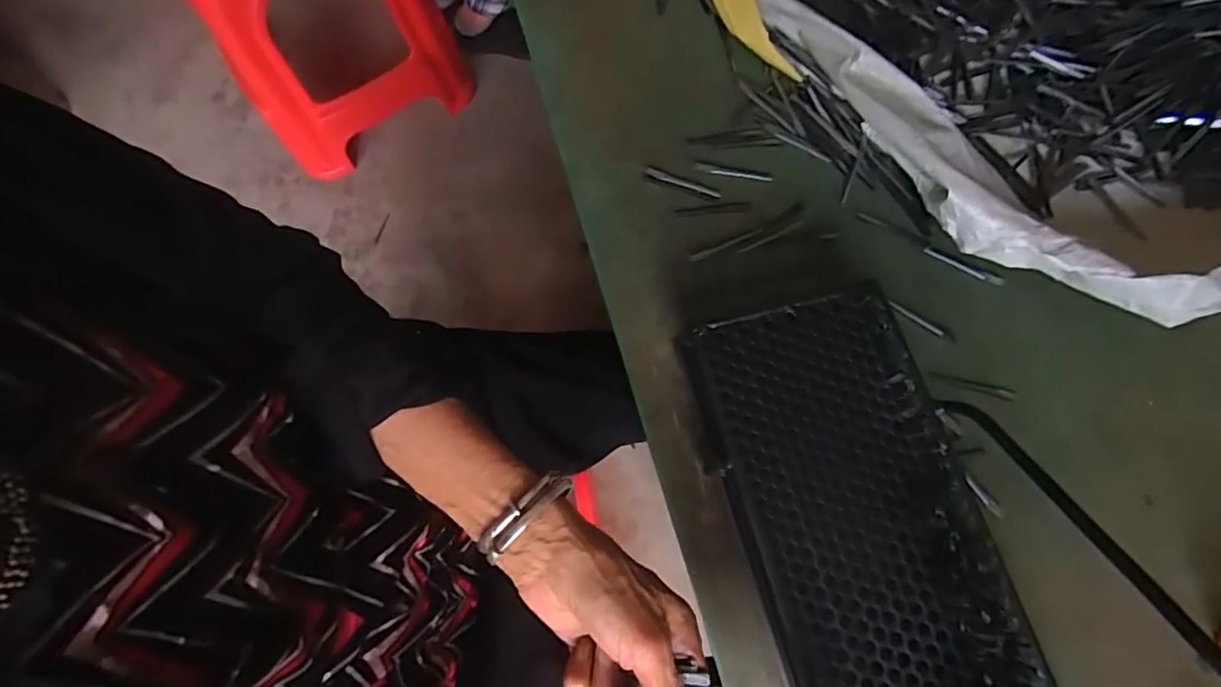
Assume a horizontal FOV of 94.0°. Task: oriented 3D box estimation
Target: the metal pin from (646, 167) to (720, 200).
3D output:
[{"bbox_3d":[0.062,-0.138,0.493,0.067,0.004,0.013,16,75,5],"label":"metal pin"}]

